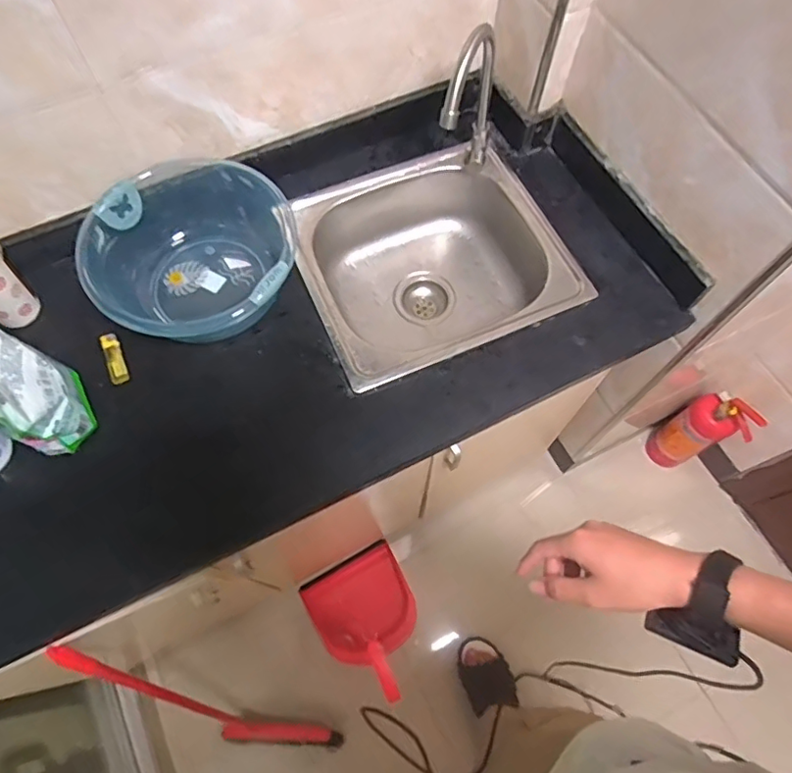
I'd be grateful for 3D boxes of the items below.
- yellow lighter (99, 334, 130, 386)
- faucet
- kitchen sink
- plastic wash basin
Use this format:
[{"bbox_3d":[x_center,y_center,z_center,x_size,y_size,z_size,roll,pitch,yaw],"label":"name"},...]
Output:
[{"bbox_3d":[-0.403,-0.040,0.795,0.026,0.013,0.076,-21,68,-10],"label":"yellow lighter"},{"bbox_3d":[0.104,-0.378,0.805,0.045,0.241,0.157,20,67,8],"label":"faucet"},{"bbox_3d":[0.052,-0.187,0.948,0.393,0.163,0.355,-22,68,-10],"label":"kitchen sink"},{"bbox_3d":[-0.282,-0.173,0.803,0.273,0.129,0.254,0,66,-1],"label":"plastic wash basin"}]

